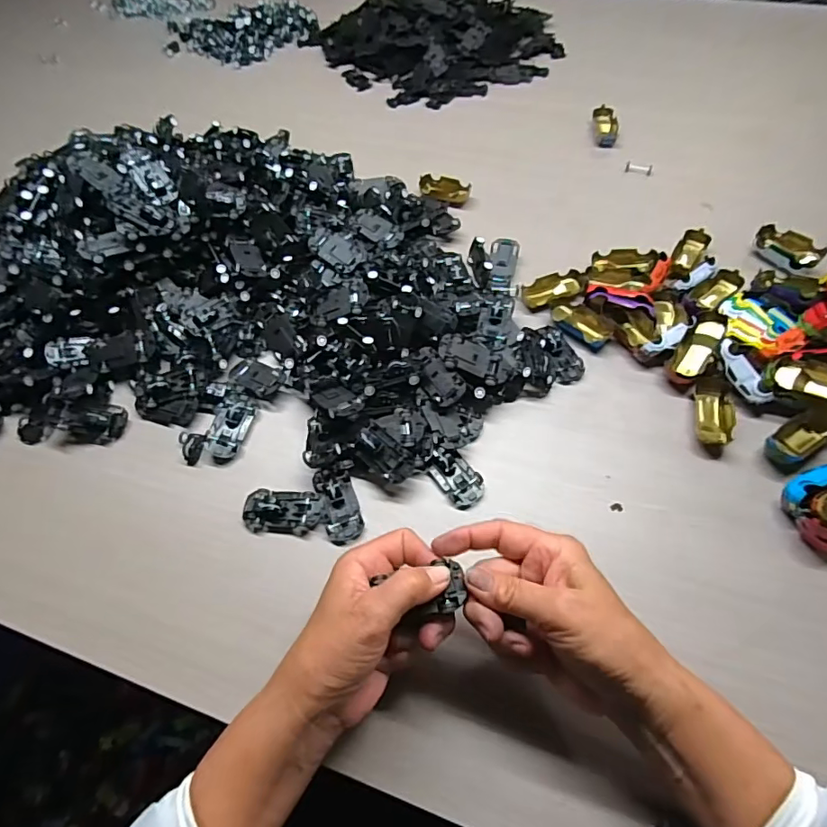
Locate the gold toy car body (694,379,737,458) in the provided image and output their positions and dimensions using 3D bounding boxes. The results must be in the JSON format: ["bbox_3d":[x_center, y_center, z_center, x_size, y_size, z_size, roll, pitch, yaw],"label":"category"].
[{"bbox_3d":[0.260,0.003,0.439,0.030,0.020,0.066,10,59,9],"label":"gold toy car body"}]

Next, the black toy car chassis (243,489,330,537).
[{"bbox_3d":[-0.103,0.079,0.412,0.068,0.014,0.033,1,58,4],"label":"black toy car chassis"}]

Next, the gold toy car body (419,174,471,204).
[{"bbox_3d":[0.037,-0.268,0.619,0.061,0.024,0.030,14,60,11],"label":"gold toy car body"}]

